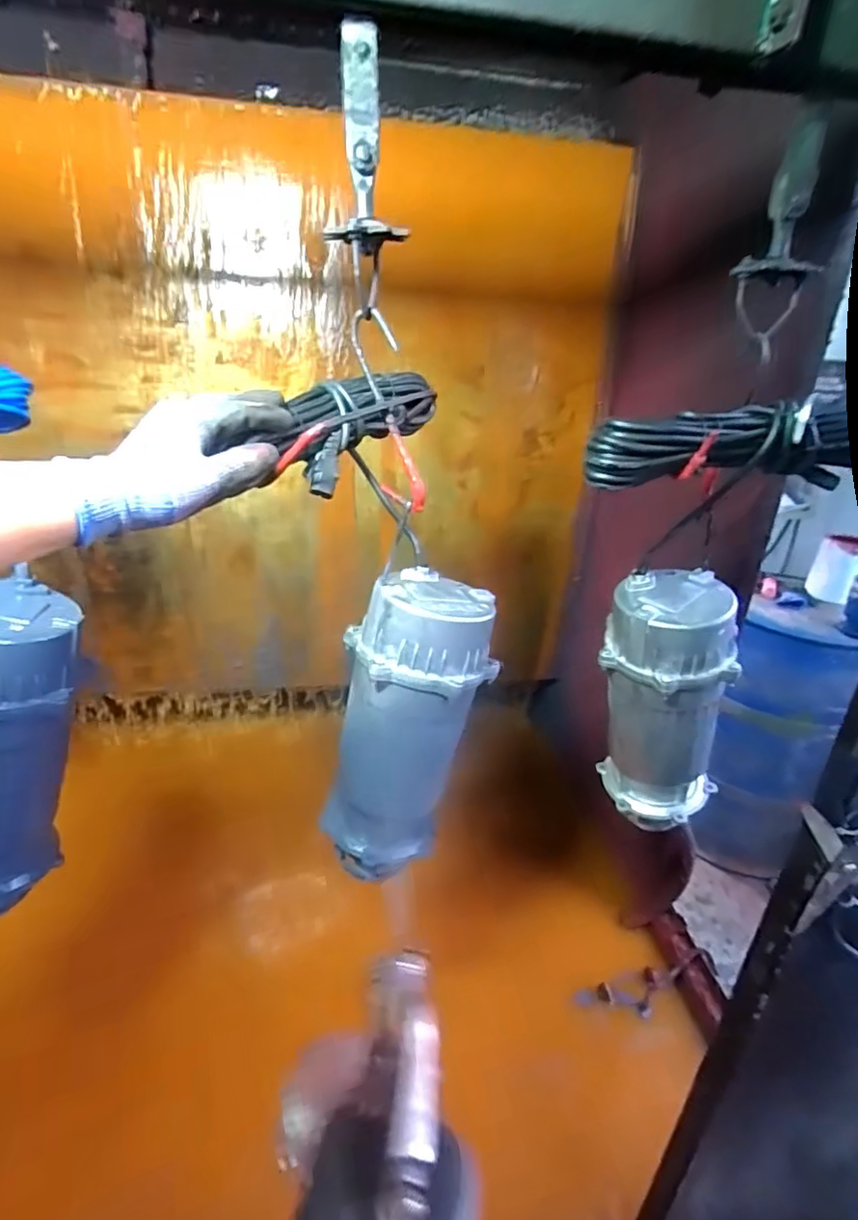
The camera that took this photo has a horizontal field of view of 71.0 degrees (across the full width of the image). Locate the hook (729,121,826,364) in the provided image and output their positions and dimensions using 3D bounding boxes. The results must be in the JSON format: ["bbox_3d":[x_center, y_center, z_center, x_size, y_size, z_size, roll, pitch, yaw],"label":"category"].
[{"bbox_3d":[0.335,-0.352,0.577,0.067,0.187,0.040,8,26,23],"label":"hook"}]

